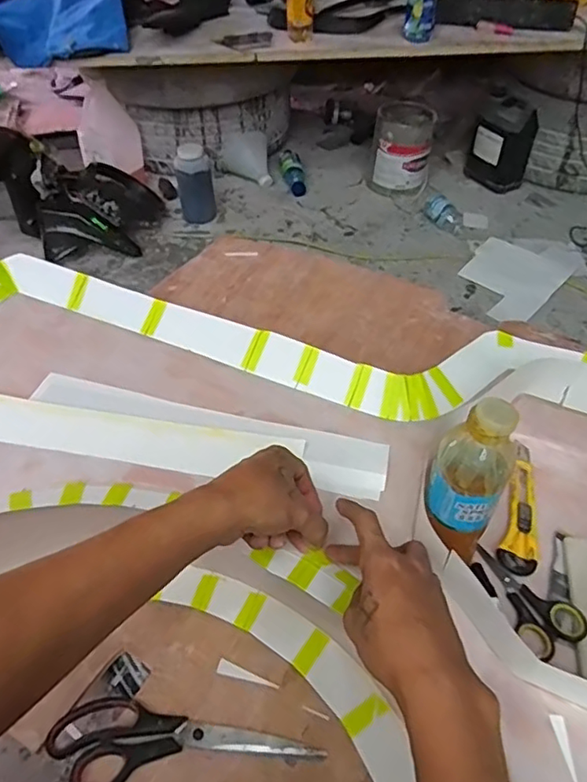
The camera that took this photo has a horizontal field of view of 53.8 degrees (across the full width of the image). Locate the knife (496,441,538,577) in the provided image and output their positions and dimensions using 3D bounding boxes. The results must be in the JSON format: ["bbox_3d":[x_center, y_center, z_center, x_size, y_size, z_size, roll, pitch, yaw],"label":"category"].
[{"bbox_3d":[0.239,0.119,0.613,0.035,0.012,0.159,12,48,11],"label":"knife"}]

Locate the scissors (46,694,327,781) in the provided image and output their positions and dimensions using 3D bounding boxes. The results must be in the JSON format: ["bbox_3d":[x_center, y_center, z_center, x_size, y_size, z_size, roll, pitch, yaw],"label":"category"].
[{"bbox_3d":[-0.098,0.321,0.498,0.230,0.014,0.076,9,47,8],"label":"scissors"}]

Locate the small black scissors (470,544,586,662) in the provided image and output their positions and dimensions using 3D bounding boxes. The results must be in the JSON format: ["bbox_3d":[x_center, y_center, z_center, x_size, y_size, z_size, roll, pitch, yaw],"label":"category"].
[{"bbox_3d":[0.216,0.191,0.543,0.056,0.016,0.111,-22,50,-20],"label":"small black scissors"}]

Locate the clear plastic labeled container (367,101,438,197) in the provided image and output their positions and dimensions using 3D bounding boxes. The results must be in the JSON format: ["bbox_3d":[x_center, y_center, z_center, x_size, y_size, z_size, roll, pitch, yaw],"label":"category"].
[{"bbox_3d":[0.302,-0.673,1.631,0.163,0.191,0.143,12,47,11],"label":"clear plastic labeled container"}]

